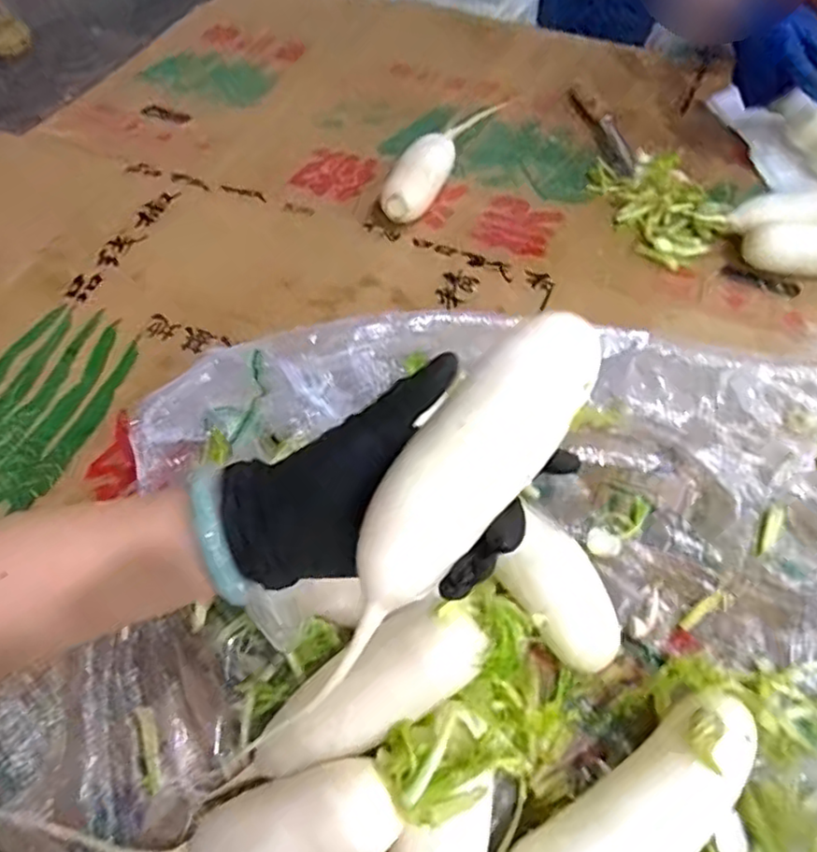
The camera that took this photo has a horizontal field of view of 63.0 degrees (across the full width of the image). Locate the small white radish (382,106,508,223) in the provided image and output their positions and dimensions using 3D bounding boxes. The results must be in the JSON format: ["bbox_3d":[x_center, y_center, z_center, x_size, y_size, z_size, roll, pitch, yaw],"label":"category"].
[{"bbox_3d":[0.040,-0.333,0.801,0.063,0.051,0.253,24,63,18],"label":"small white radish"}]

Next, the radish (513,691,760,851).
[{"bbox_3d":[0.121,0.254,0.403,0.230,0.058,0.062,-32,61,-17],"label":"radish"}]

